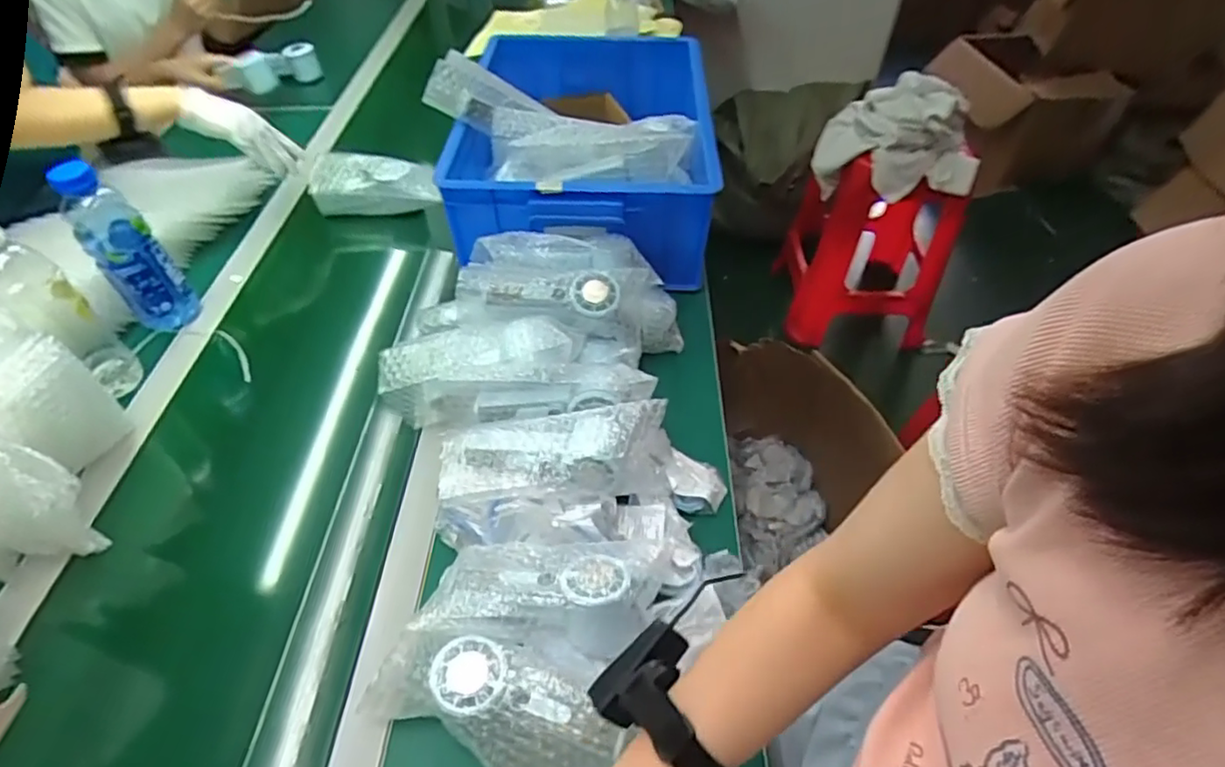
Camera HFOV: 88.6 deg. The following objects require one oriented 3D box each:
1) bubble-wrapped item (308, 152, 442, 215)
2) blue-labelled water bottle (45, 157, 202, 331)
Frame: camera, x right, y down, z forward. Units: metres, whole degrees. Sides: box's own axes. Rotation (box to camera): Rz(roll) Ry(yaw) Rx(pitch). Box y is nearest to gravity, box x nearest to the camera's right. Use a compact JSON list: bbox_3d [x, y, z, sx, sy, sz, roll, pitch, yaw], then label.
[{"bbox_3d":[-0.363,-0.311,0.969,0.185,0.078,0.054,-2,48,-2],"label":"bubble-wrapped item"},{"bbox_3d":[-0.580,-0.158,0.752,0.070,0.205,0.062,-36,57,-28],"label":"blue-labelled water bottle"}]

